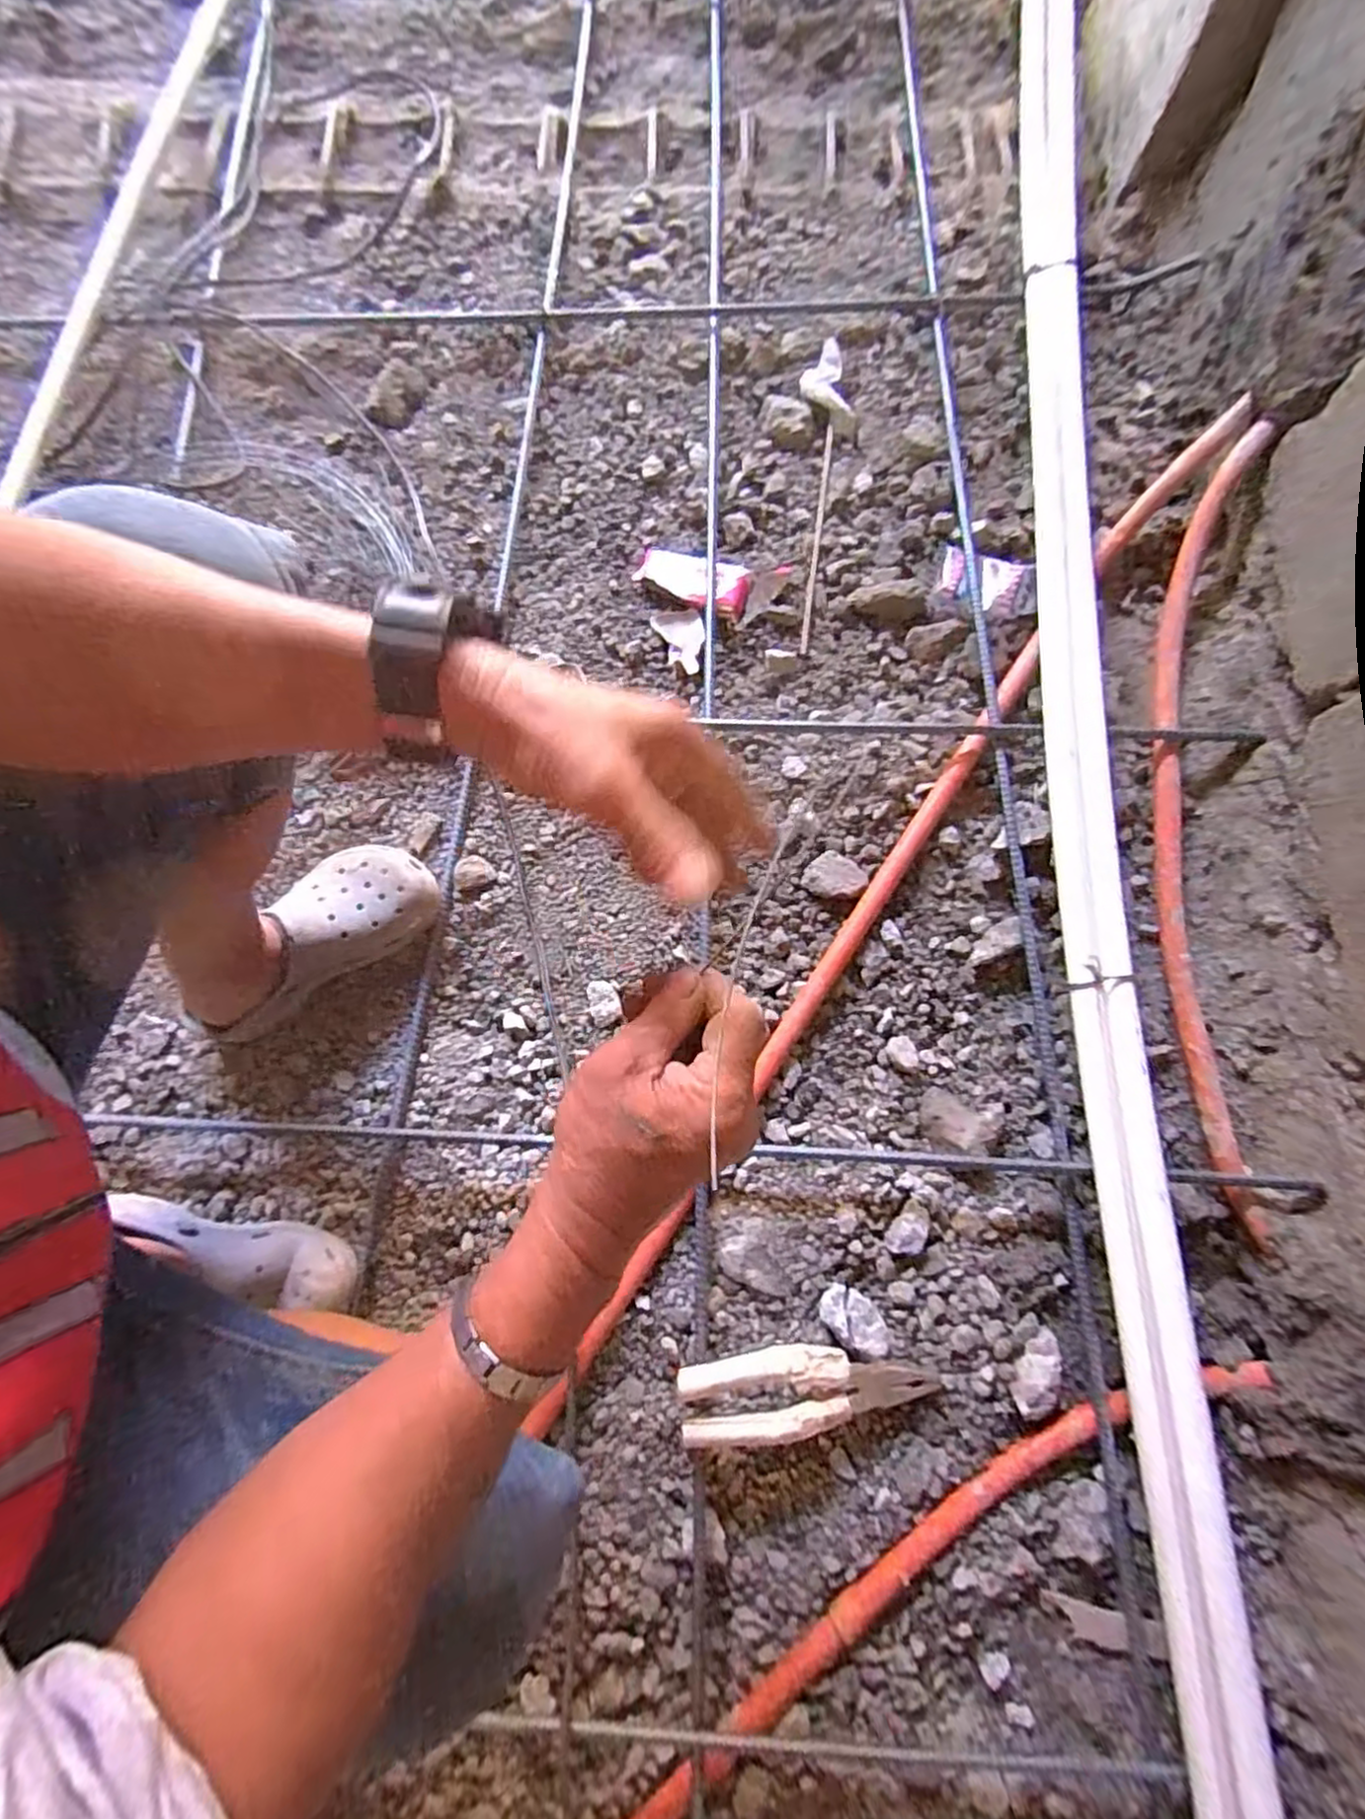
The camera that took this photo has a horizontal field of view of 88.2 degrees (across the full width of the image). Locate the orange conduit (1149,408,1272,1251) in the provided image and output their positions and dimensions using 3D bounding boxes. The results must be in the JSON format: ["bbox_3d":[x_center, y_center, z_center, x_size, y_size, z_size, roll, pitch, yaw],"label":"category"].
[{"bbox_3d":[0.464,-0.078,0.603,0.057,0.099,0.690,3,78,2],"label":"orange conduit"}]

